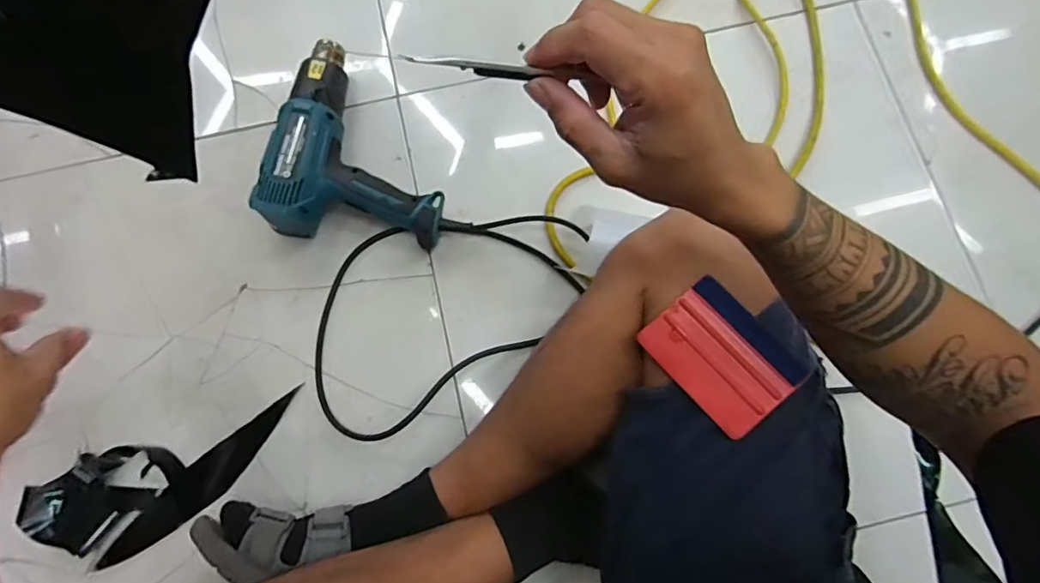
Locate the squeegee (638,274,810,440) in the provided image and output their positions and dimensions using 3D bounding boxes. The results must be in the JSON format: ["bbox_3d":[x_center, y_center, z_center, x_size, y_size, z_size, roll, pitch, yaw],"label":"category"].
[{"bbox_3d":[0.146,0.046,0.383,0.073,0.006,0.097,-42,77,4],"label":"squeegee"}]

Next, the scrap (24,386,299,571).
[{"bbox_3d":[-0.361,0.195,0.537,0.272,0.045,0.105,-21,77,-4],"label":"scrap"}]

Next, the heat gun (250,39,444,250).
[{"bbox_3d":[-0.178,-0.163,0.605,0.196,0.072,0.213,7,77,3],"label":"heat gun"}]

